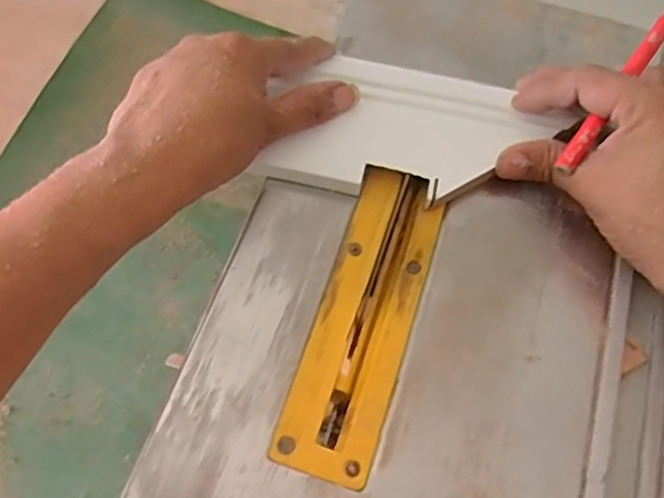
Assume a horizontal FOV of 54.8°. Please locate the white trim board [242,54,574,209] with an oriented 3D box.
[{"bbox_3d":[0.050,-0.072,0.381,0.166,0.010,0.092,9,63,1],"label":"white trim board"}]

